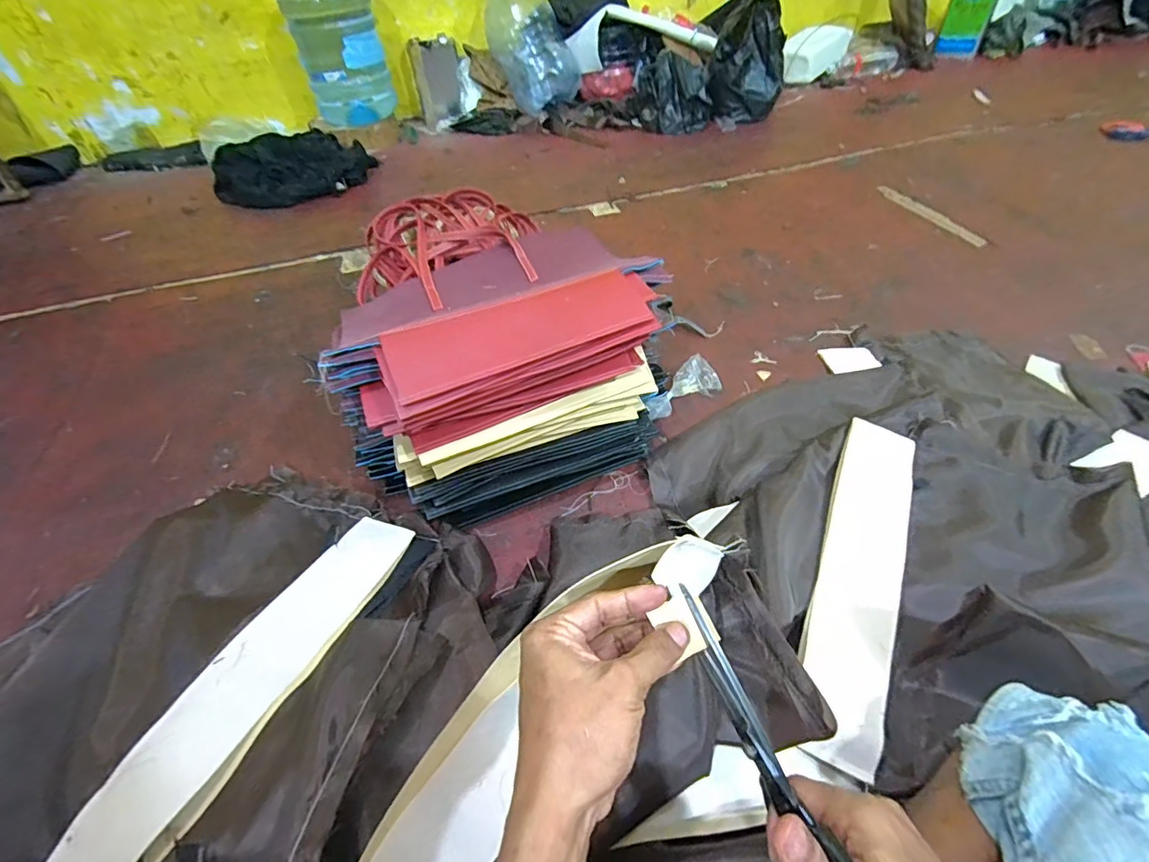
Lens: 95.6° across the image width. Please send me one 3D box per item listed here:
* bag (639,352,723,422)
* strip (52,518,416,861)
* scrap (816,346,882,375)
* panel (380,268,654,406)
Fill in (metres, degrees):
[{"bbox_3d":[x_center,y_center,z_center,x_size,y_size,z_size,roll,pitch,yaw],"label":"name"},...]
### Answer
[{"bbox_3d":[0.166,-0.063,0.824,0.142,0.041,0.063,-29,52,-22],"label":"bag"},{"bbox_3d":[-0.277,0.211,0.492,0.072,0.030,0.383,6,25,10],"label":"strip"},{"bbox_3d":[0.460,-0.120,0.873,0.080,0.007,0.076,-12,38,12],"label":"scrap"},{"bbox_3d":[-0.064,-0.117,0.595,0.291,0.018,0.083,-20,74,-12],"label":"panel"}]

